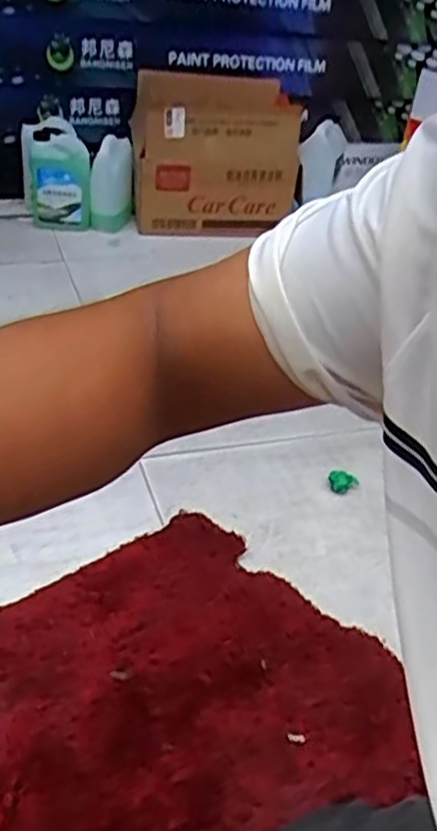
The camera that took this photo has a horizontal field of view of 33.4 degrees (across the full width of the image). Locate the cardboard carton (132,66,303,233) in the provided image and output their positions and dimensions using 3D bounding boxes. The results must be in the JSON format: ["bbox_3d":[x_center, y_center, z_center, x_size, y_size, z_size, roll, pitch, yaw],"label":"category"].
[{"bbox_3d":[-0.004,-0.660,1.867,0.416,0.362,0.167,-10,38,-24],"label":"cardboard carton"}]

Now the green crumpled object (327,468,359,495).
[{"bbox_3d":[0.201,0.109,1.178,0.048,0.036,0.036,13,35,7],"label":"green crumpled object"}]

